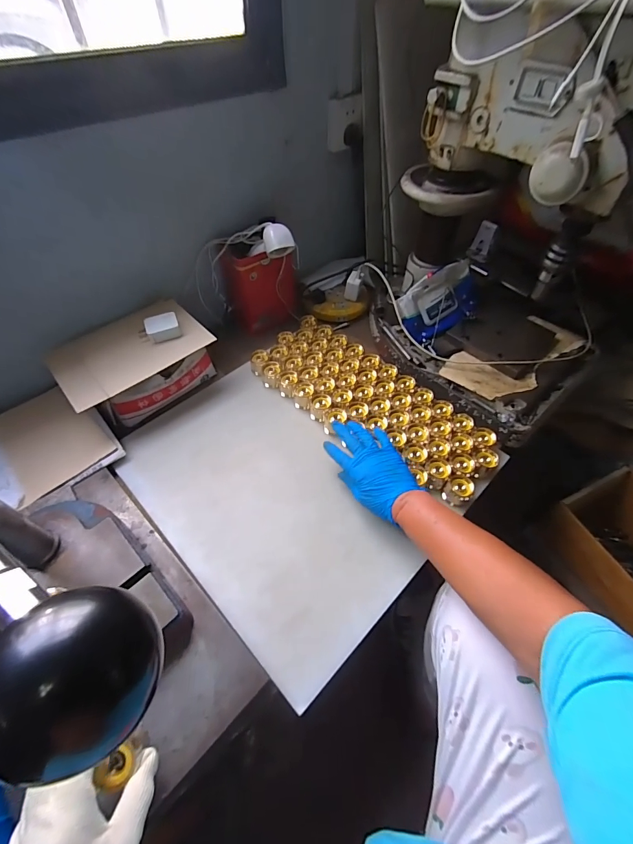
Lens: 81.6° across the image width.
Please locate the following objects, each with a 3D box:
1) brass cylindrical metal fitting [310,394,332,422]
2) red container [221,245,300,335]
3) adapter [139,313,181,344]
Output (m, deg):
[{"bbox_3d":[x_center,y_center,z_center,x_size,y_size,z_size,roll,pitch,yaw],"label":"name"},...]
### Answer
[{"bbox_3d":[0.008,-0.025,0.689,0.037,0.038,0.041,2,53,2],"label":"brass cylindrical metal fitting"},{"bbox_3d":[-0.120,-0.288,0.791,0.159,0.157,0.076,-7,54,-5],"label":"red container"},{"bbox_3d":[-0.282,-0.167,0.660,0.067,0.030,0.043,-15,55,-11],"label":"adapter"}]

